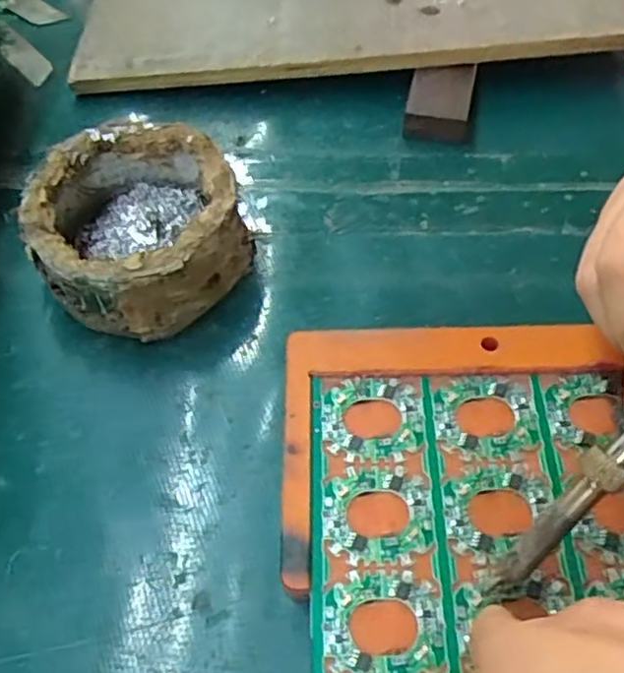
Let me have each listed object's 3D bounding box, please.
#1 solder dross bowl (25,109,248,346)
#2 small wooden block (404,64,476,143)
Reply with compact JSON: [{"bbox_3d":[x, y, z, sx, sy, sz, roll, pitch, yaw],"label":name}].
[{"bbox_3d":[-0.072,-0.044,0.276,0.080,0.044,0.082,0,56,1],"label":"solder dross bowl"},{"bbox_3d":[0.062,-0.115,0.331,0.030,0.014,0.042,9,57,6],"label":"small wooden block"}]

